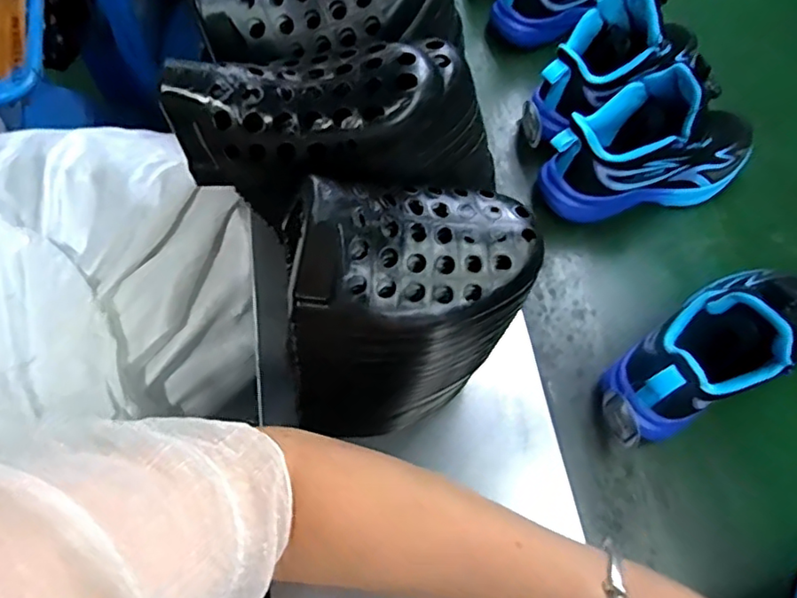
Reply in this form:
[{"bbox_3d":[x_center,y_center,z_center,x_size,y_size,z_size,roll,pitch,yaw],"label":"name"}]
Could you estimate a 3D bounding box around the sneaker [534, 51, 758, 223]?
[{"bbox_3d":[0.253,-0.151,0.571,0.226,0.143,0.078,-11,65,-8],"label":"sneaker"}]

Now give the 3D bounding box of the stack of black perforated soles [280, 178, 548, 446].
[{"bbox_3d":[0.005,0.016,0.384,0.153,0.220,0.077,-17,66,-11],"label":"stack of black perforated soles"}]

